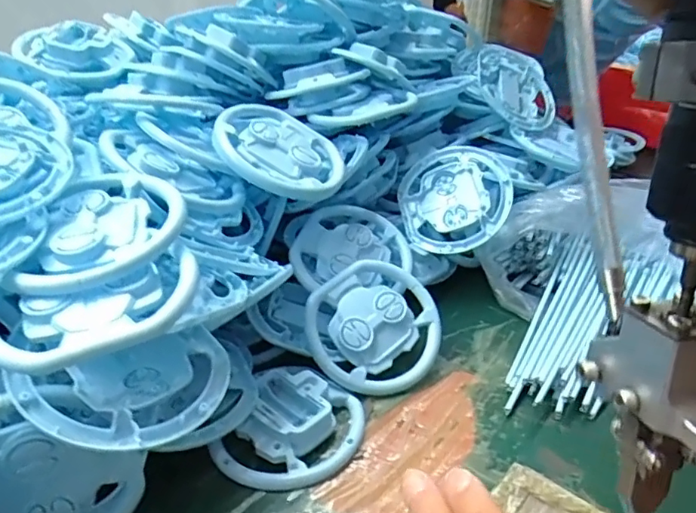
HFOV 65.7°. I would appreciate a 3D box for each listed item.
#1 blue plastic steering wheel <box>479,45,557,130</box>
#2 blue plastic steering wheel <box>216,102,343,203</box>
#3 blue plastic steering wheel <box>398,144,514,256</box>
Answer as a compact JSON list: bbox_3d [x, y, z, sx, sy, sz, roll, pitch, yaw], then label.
[{"bbox_3d":[0.186,-0.186,0.590,0.103,0.014,0.109,9,66,-22],"label":"blue plastic steering wheel"},{"bbox_3d":[-0.052,-0.083,0.420,0.100,0.013,0.089,27,45,-5],"label":"blue plastic steering wheel"},{"bbox_3d":[0.097,-0.054,0.501,0.103,0.107,0.015,21,-5,28],"label":"blue plastic steering wheel"}]

